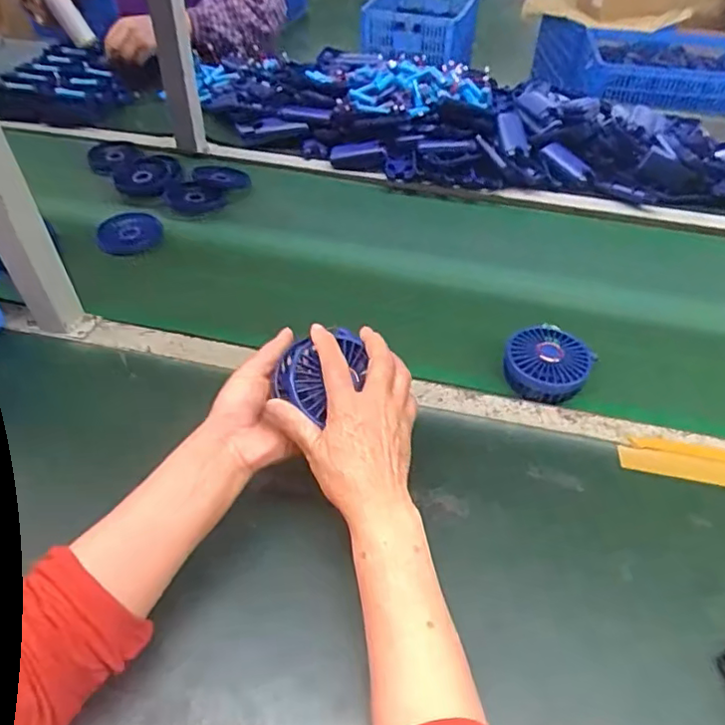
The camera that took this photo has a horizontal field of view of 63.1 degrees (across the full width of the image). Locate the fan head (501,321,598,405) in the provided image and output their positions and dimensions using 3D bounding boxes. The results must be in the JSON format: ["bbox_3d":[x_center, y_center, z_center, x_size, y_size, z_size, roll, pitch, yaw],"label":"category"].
[{"bbox_3d":[0.208,0.000,0.659,0.087,0.045,0.095,25,50,21],"label":"fan head"}]

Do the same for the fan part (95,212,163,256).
[{"bbox_3d":[-0.331,-0.185,0.841,0.089,0.019,0.087,-18,49,-18],"label":"fan part"}]

